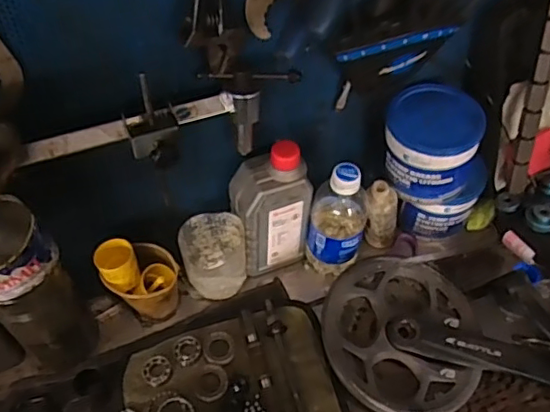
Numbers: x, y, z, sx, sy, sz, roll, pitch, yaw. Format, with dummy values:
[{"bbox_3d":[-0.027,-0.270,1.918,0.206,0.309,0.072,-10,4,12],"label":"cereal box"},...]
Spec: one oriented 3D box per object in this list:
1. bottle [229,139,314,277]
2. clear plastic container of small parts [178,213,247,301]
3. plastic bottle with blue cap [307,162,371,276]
[{"bbox_3d":[-0.003,0.003,0.647,0.081,0.167,0.050,-15,52,-12],"label":"bottle"},{"bbox_3d":[-0.068,0.061,0.656,0.071,0.086,0.064,-12,51,-9],"label":"clear plastic container of small parts"},{"bbox_3d":[0.072,0.017,0.656,0.062,0.160,0.062,14,52,12],"label":"plastic bottle with blue cap"}]

